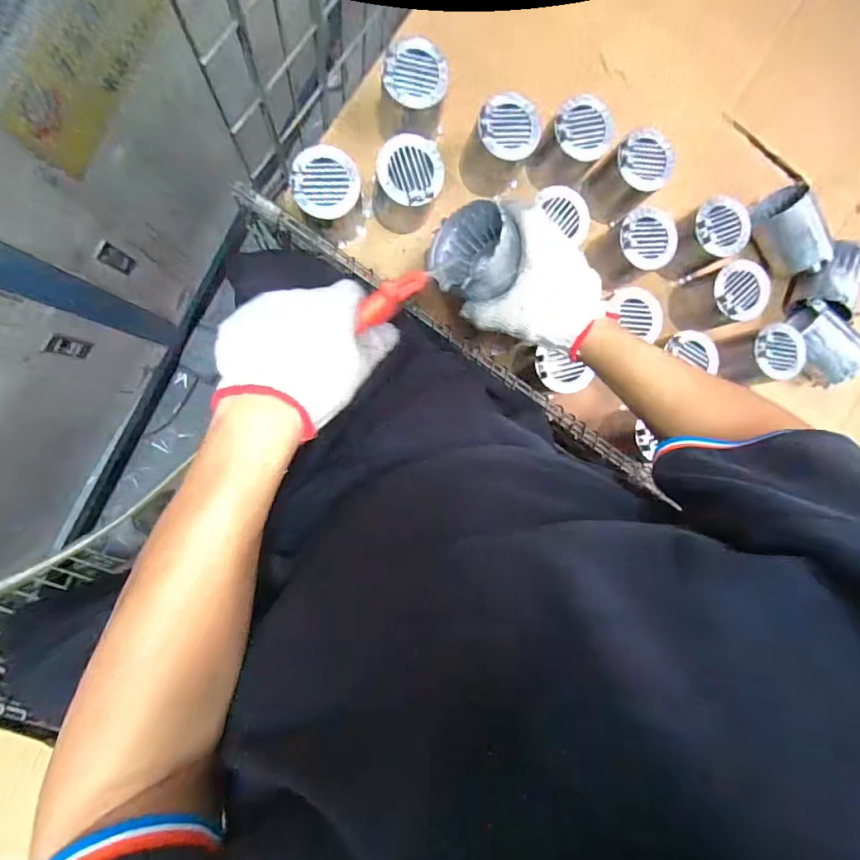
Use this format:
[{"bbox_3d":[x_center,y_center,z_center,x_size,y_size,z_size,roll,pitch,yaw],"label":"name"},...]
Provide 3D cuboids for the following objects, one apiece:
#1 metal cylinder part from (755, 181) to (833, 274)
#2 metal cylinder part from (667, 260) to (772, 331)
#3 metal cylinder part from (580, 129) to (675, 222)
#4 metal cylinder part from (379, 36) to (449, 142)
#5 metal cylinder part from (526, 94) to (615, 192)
[{"bbox_3d":[0.590,-0.322,0.768,0.085,0.074,0.139,-28,97,-7],"label":"metal cylinder part"},{"bbox_3d":[0.450,-0.207,0.743,0.077,0.124,0.081,0,92,-10],"label":"metal cylinder part"},{"bbox_3d":[0.295,-0.383,0.713,0.078,0.146,0.085,0,92,-10],"label":"metal cylinder part"},{"bbox_3d":[-0.024,-0.459,0.639,0.093,0.096,0.098,6,91,-10],"label":"metal cylinder part"},{"bbox_3d":[0.204,-0.413,0.690,0.086,0.116,0.091,37,86,-9],"label":"metal cylinder part"}]

